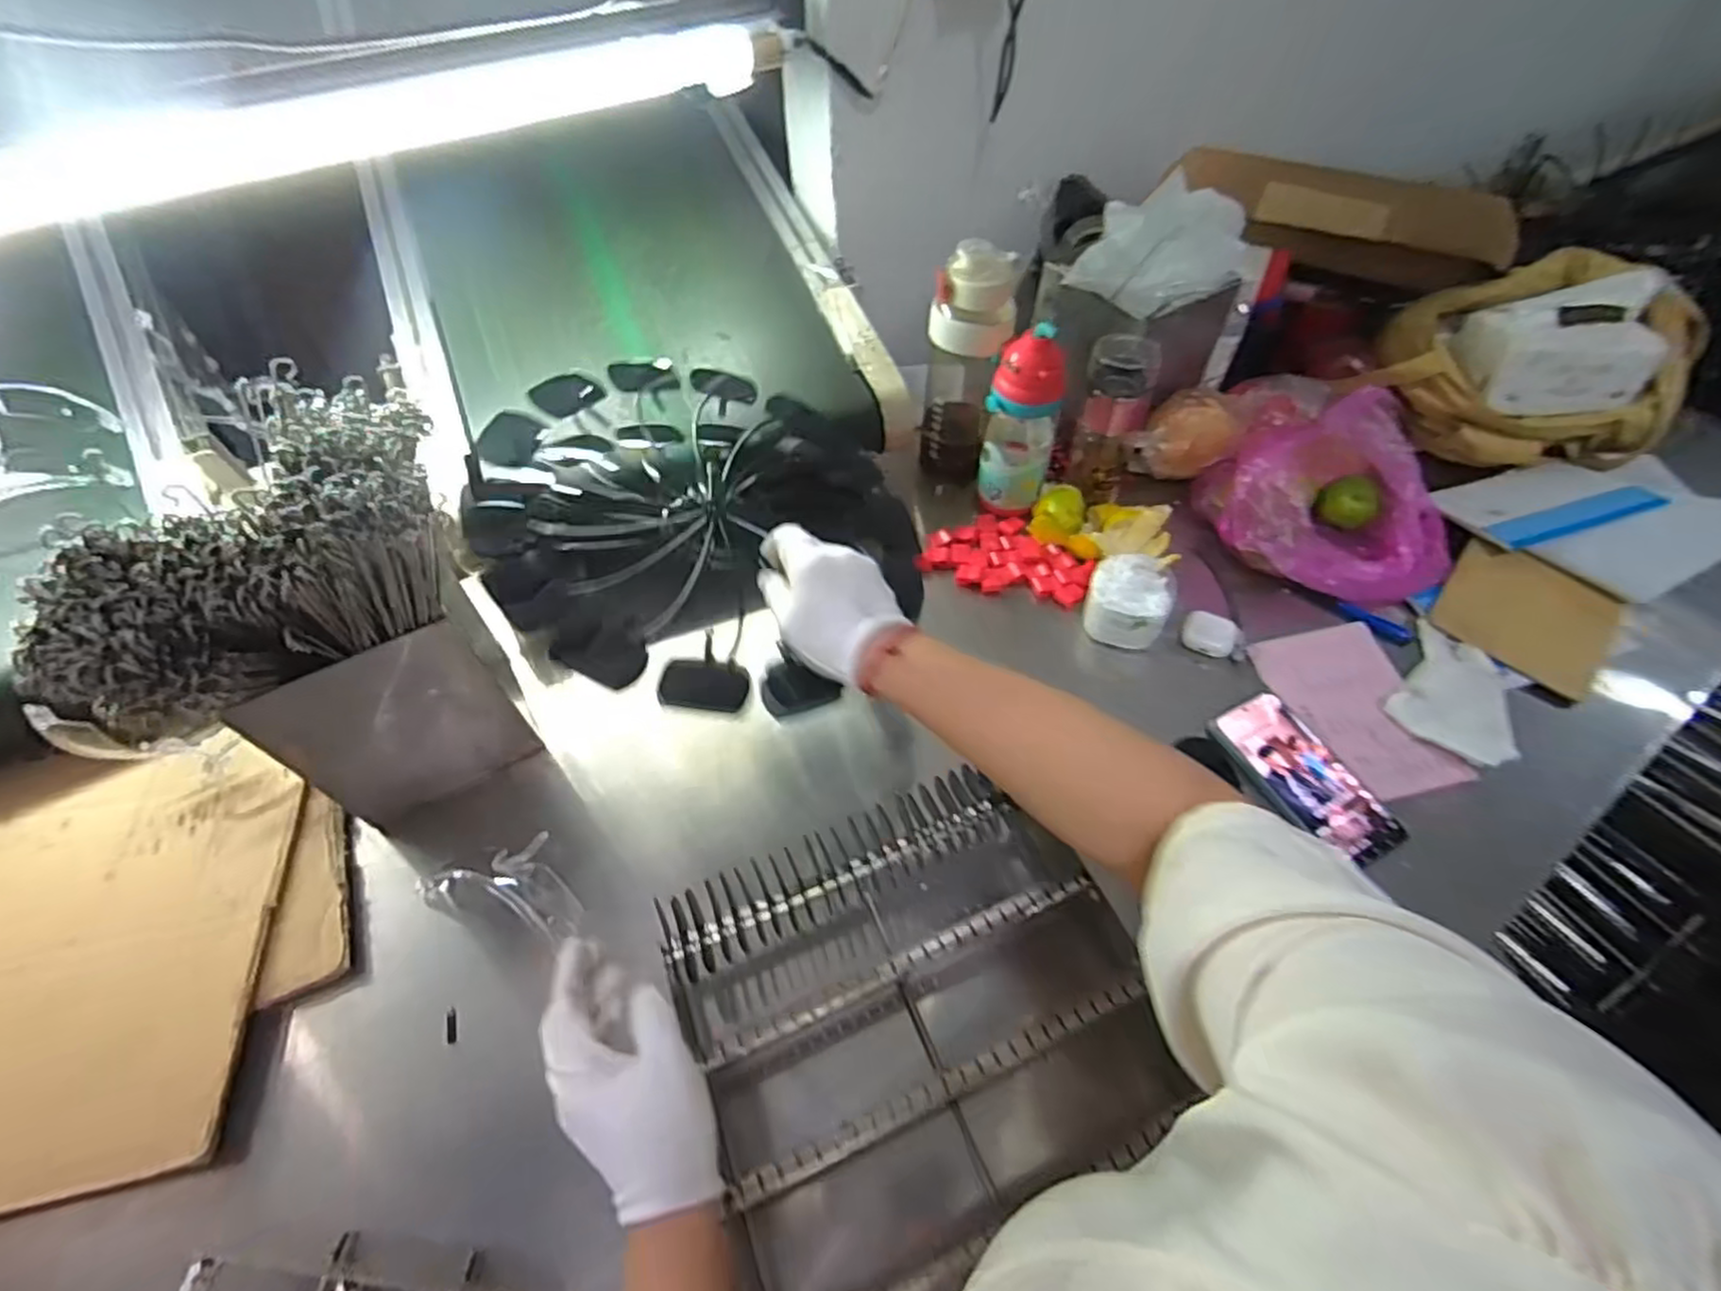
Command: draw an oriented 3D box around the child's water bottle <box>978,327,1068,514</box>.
[{"bbox_3d":[0.173,-0.237,0.787,0.079,0.201,0.065,12,55,9],"label":"child's water bottle"}]

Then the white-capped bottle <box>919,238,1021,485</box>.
[{"bbox_3d":[0.115,-0.302,0.812,0.087,0.262,0.091,7,55,6],"label":"white-capped bottle"}]

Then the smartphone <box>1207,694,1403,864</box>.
[{"bbox_3d":[0.385,0.116,0.636,0.080,0.020,0.158,-23,57,-15],"label":"smartphone"}]

